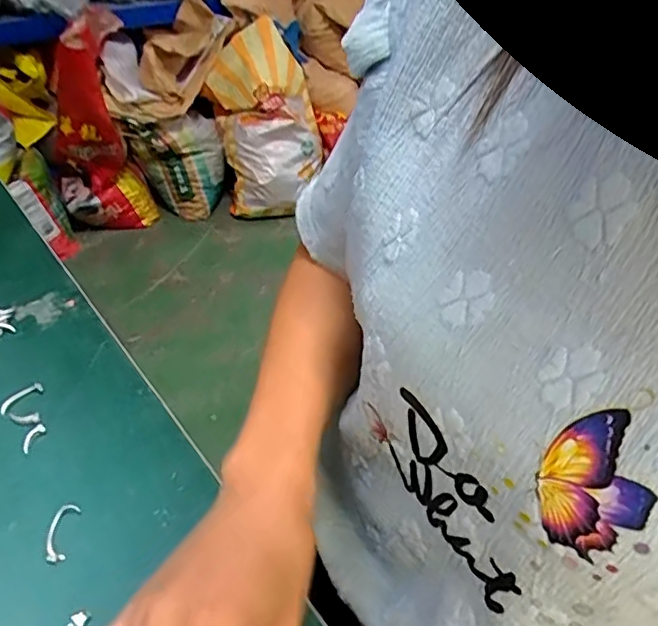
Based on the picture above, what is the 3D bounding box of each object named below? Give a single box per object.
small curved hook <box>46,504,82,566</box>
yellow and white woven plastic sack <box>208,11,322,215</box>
[{"bbox_3d":[-0.151,0.123,0.318,0.013,0.004,0.034,3,42,-2],"label":"small curved hook"},{"bbox_3d":[-0.209,-0.621,1.851,0.306,0.577,0.155,-19,14,-24],"label":"yellow and white woven plastic sack"}]

